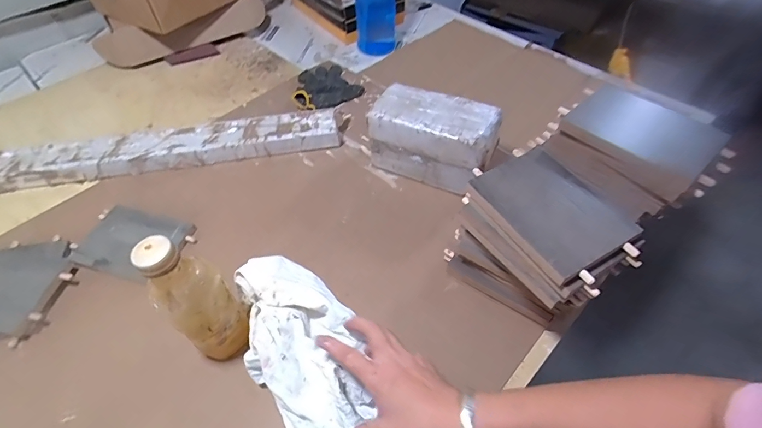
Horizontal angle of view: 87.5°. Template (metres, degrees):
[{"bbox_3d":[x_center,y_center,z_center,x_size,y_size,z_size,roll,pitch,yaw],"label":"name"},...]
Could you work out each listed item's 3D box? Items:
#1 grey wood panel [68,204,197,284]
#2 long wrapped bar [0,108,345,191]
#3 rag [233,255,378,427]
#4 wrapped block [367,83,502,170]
[{"bbox_3d":[-0.399,0.043,0.637,0.170,0.012,0.122,13,51,12],"label":"grey wood panel"},{"bbox_3d":[-0.409,-0.122,0.764,0.664,0.051,0.093,-8,50,-6],"label":"long wrapped bar"},{"bbox_3d":[-0.092,0.168,0.486,0.119,0.058,0.278,-22,70,-16],"label":"rag"},{"bbox_3d":[0.090,-0.150,0.667,0.206,0.061,0.099,21,56,17],"label":"wrapped block"}]

